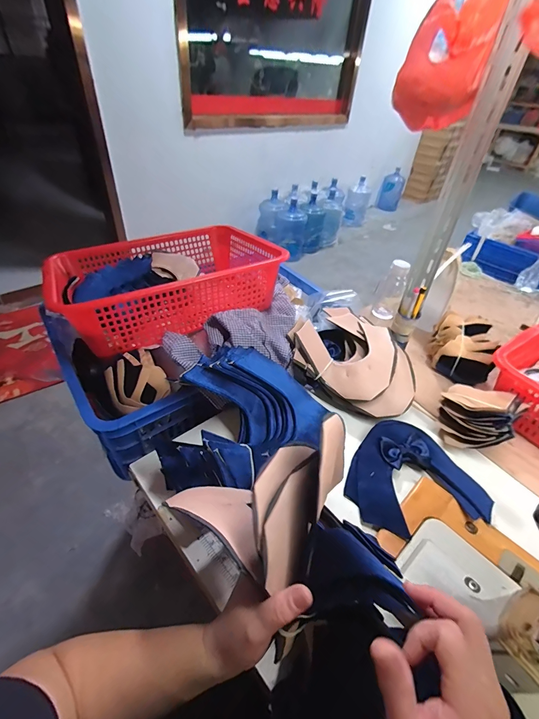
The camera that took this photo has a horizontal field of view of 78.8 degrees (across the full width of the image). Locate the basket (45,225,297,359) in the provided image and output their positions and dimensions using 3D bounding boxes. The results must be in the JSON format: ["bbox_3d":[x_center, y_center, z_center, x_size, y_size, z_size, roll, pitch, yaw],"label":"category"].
[{"bbox_3d":[-0.200,-0.179,0.681,0.423,0.116,0.316,-15,46,-22],"label":"basket"}]

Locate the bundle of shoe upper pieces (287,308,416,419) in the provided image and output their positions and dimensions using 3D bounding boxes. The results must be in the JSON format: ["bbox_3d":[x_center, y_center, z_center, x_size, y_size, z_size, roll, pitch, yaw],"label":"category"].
[{"bbox_3d":[0.176,0.000,0.677,0.251,0.097,0.195,26,46,21],"label":"bundle of shoe upper pieces"}]

